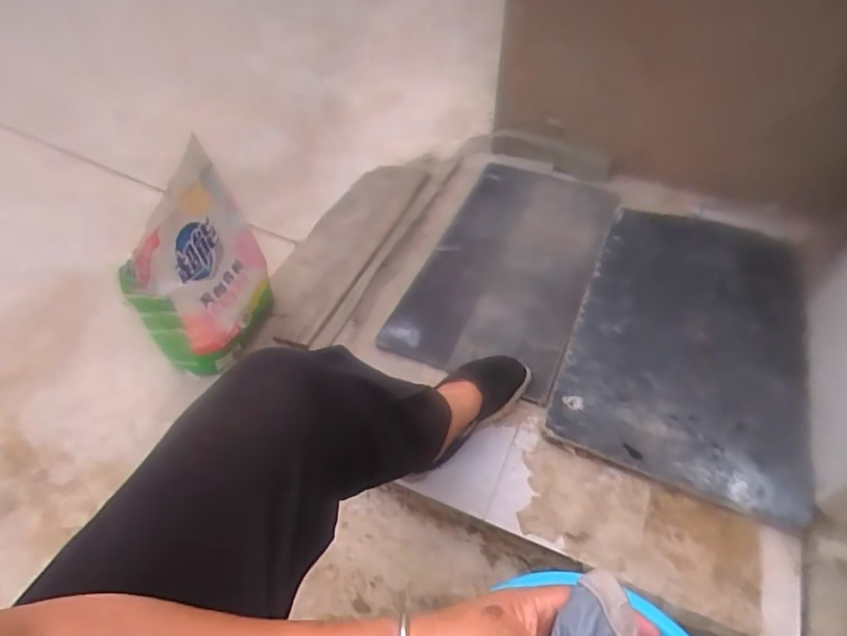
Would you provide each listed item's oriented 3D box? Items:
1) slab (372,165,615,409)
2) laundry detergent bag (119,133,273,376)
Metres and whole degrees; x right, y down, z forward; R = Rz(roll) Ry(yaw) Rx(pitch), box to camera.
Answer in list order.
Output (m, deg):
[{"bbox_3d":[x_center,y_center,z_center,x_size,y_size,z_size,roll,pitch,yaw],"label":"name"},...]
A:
[{"bbox_3d":[0.158,-0.106,0.994,0.281,0.013,0.530,15,51,19],"label":"slab"},{"bbox_3d":[-0.349,-0.076,0.860,0.093,0.313,0.215,12,50,27],"label":"laundry detergent bag"}]

